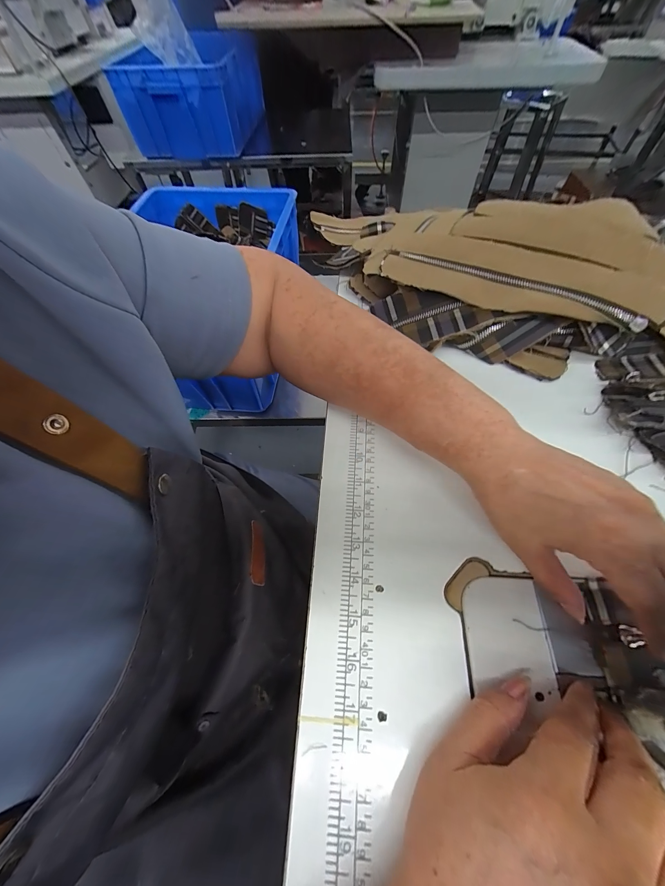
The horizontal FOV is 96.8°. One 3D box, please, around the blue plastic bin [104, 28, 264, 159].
[{"bbox_3d":[-0.440,-1.075,0.927,0.387,0.212,0.340,2,60,3],"label":"blue plastic bin"}]

